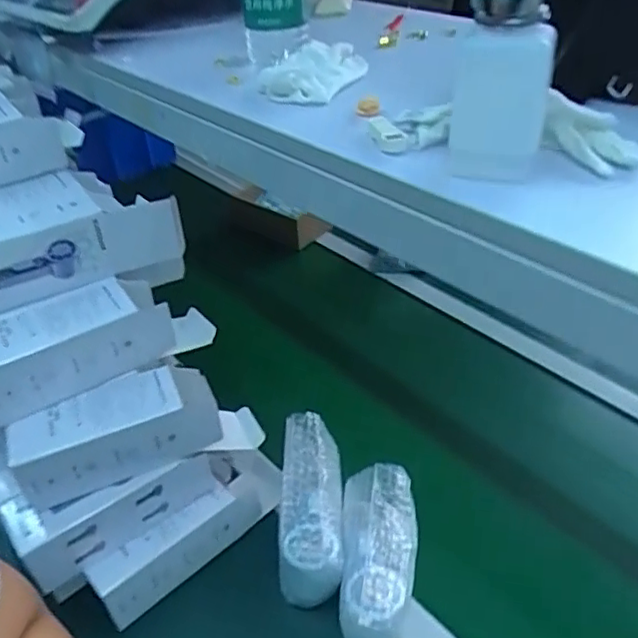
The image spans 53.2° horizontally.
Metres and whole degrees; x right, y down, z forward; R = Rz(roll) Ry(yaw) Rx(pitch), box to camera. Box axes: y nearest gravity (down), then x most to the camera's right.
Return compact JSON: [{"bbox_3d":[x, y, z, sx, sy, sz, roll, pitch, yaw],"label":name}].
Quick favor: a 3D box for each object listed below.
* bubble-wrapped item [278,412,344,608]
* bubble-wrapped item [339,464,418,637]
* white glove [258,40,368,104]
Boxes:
[{"bbox_3d":[-0.009,0.205,0.715,0.068,0.064,0.207,-3,51,2],"label":"bubble-wrapped item"},{"bbox_3d":[0.065,0.259,0.683,0.079,0.088,0.194,-1,37,4],"label":"bubble-wrapped item"},{"bbox_3d":[-0.007,-0.221,0.570,0.102,0.030,0.125,-4,37,1],"label":"white glove"}]

